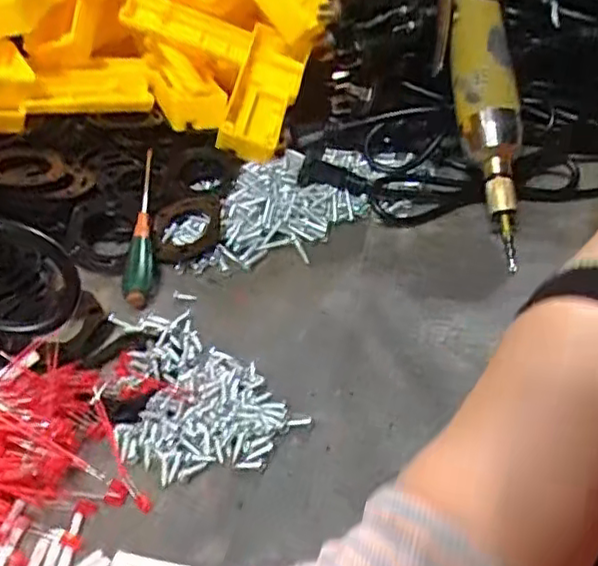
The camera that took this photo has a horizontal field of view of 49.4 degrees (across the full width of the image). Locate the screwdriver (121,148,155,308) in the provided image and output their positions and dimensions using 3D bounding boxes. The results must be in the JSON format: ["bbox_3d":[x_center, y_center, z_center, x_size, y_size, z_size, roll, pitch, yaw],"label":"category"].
[{"bbox_3d":[-0.097,-0.040,0.421,0.017,0.021,0.137,-1,39,-2],"label":"screwdriver"}]

